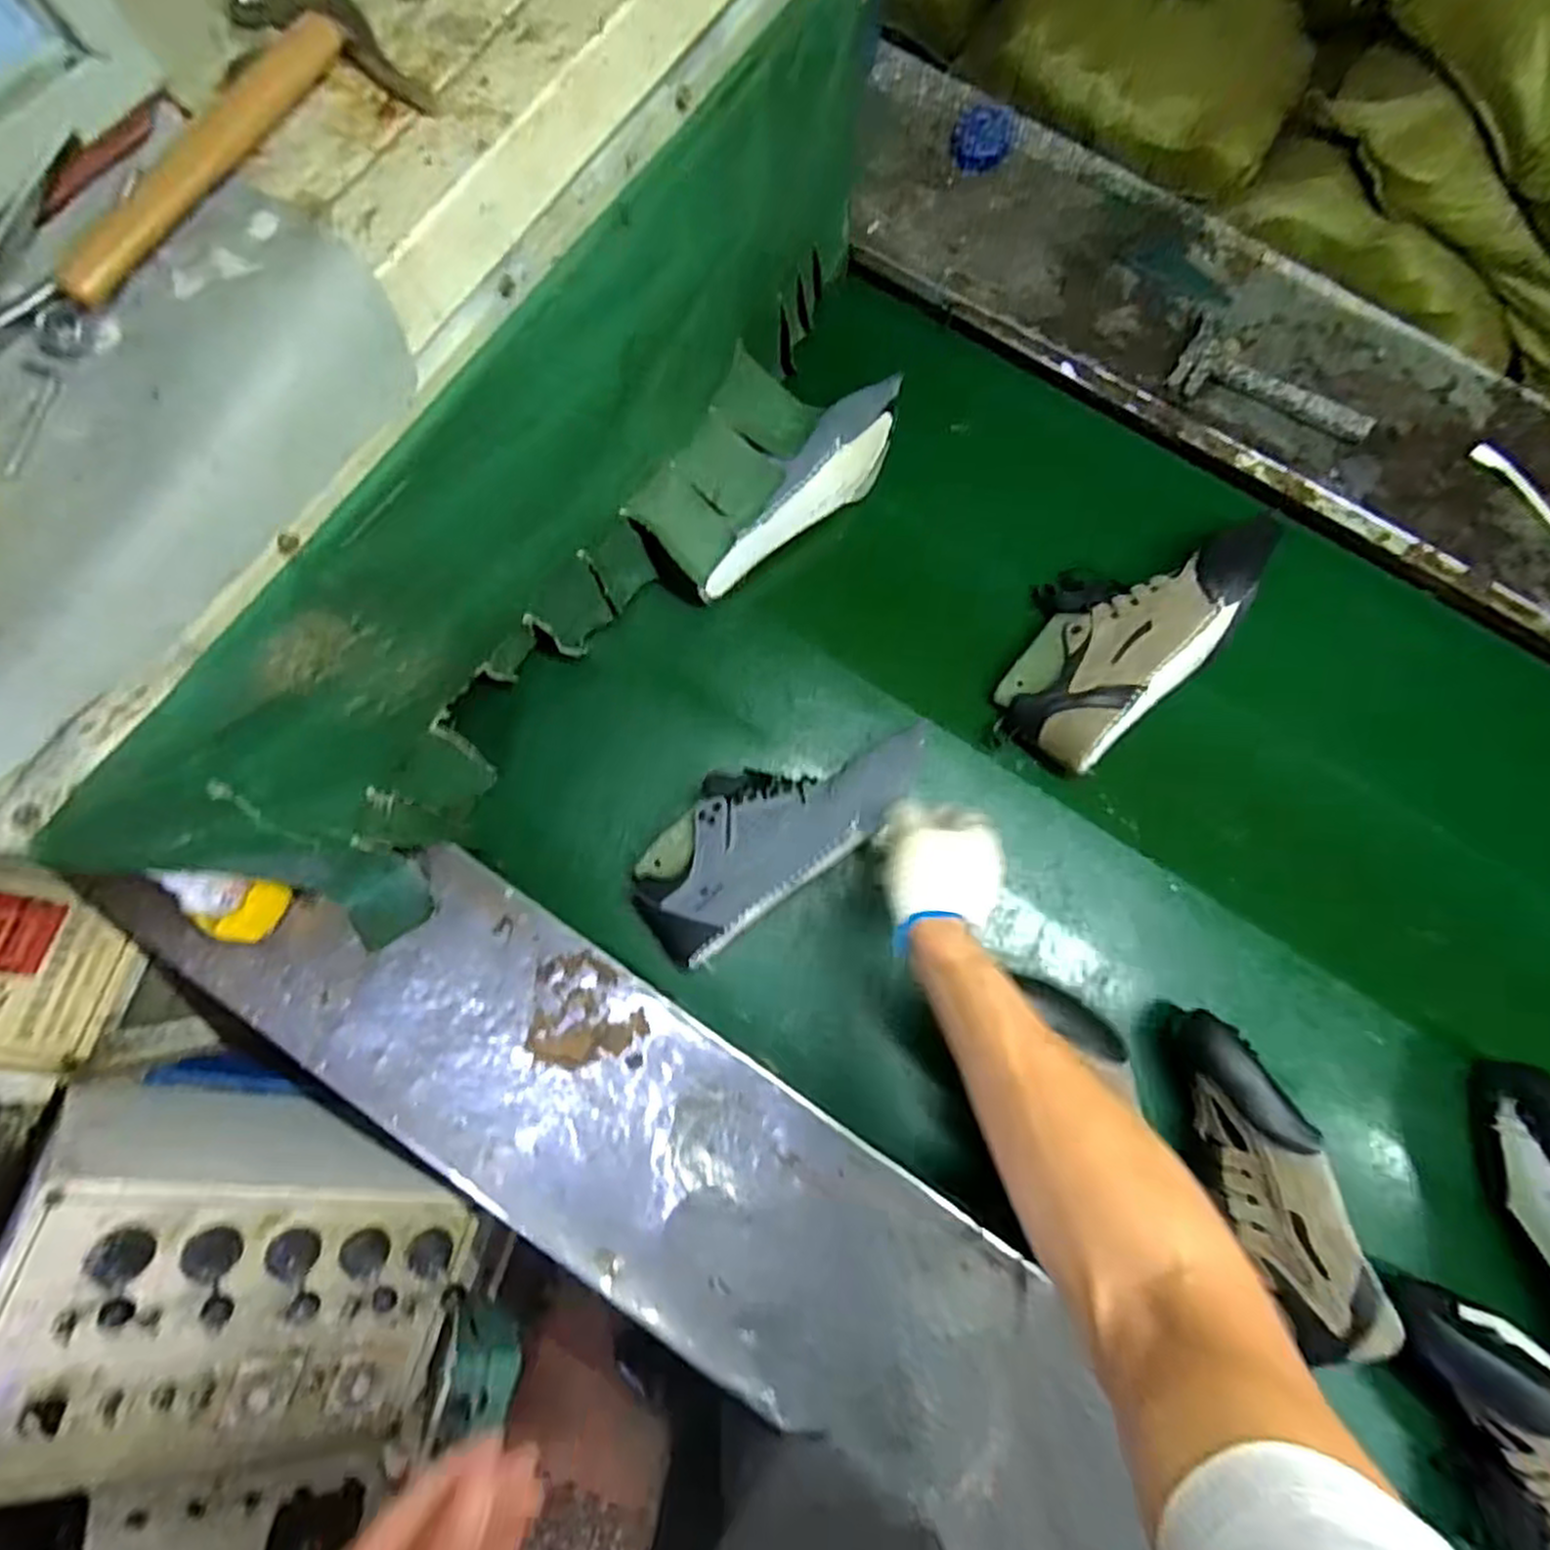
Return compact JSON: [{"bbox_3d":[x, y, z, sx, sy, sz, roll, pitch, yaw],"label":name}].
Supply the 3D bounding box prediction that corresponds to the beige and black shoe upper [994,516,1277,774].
[{"bbox_3d":[0.345,-0.142,0.753,0.280,0.098,0.167,-41,80,-7],"label":"beige and black shoe upper"}]

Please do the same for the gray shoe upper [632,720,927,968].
[{"bbox_3d":[-0.004,0.052,0.717,0.316,0.094,0.130,-35,80,-6],"label":"gray shoe upper"}]

